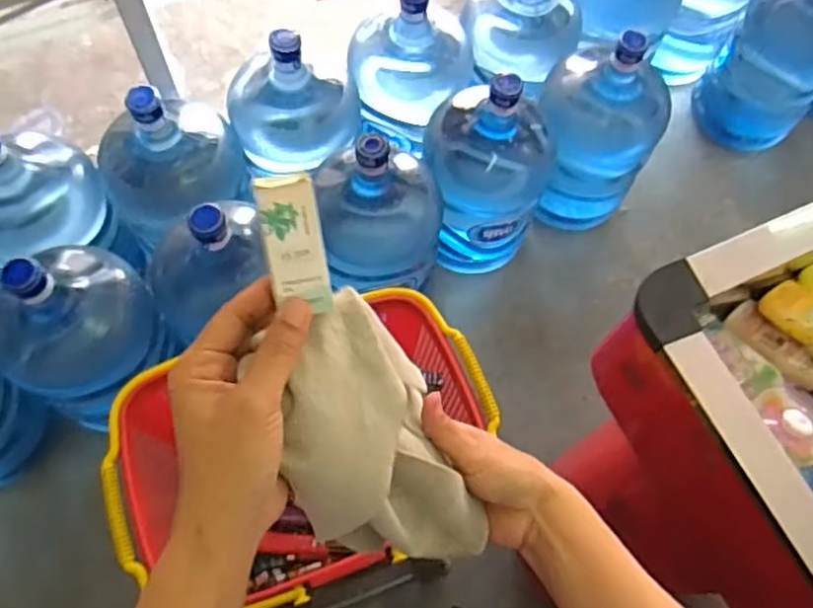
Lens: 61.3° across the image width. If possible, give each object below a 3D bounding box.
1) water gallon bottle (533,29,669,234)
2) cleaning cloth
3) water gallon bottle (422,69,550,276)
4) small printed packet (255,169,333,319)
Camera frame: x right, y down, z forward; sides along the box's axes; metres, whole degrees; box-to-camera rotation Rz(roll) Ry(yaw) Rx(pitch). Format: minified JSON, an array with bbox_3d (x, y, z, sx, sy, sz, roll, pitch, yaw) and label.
[{"bbox_3d":[0.404,-0.381,1.458,0.260,0.455,0.260,30,68,11],"label":"water gallon bottle"},{"bbox_3d":[-0.018,0.095,0.414,0.100,0.198,0.057,-40,40,-17],"label":"cleaning cloth"},{"bbox_3d":[0.164,-0.278,1.413,0.257,0.456,0.281,1,66,-2],"label":"water gallon bottle"},{"bbox_3d":[-0.055,-0.029,0.344,0.029,0.008,0.071,-15,110,-9],"label":"small printed packet"}]

